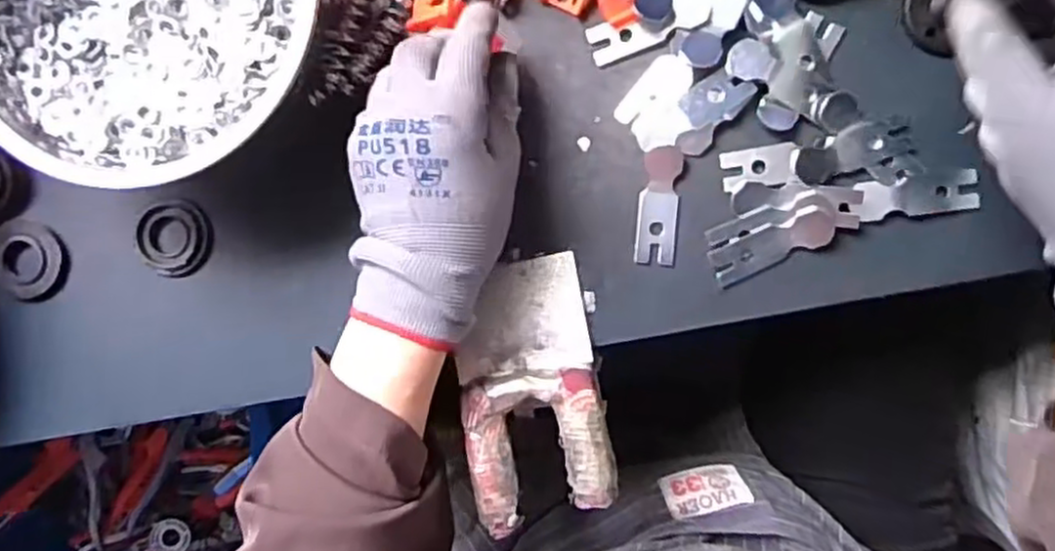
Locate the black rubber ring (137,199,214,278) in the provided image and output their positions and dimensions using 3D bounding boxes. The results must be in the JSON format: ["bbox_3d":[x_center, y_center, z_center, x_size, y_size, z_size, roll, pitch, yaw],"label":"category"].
[{"bbox_3d":[-0.201,-0.021,0.420,0.041,0.006,0.043,0,94,5],"label":"black rubber ring"}]

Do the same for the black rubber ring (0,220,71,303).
[{"bbox_3d":[-0.289,-0.008,0.428,0.045,0.007,0.046,9,94,5],"label":"black rubber ring"}]

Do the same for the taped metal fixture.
[{"bbox_3d":[0.003,0.060,0.390,0.075,0.036,0.133,-7,93,6],"label":"taped metal fixture"}]

